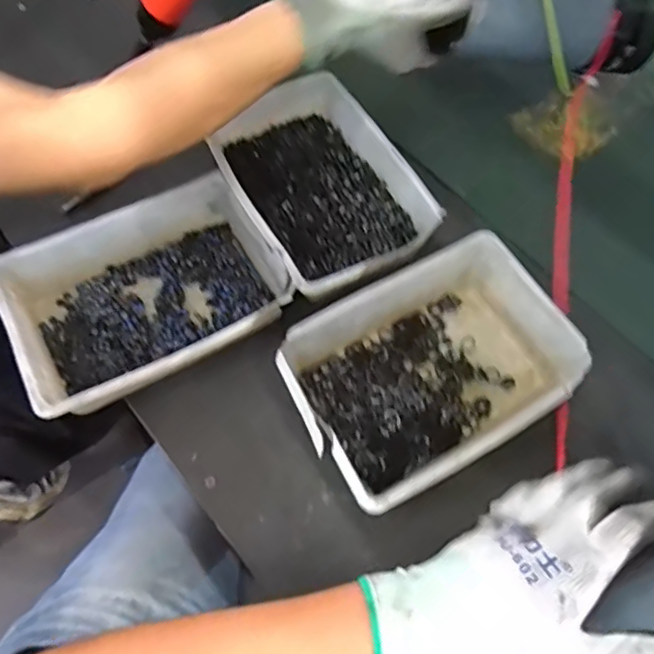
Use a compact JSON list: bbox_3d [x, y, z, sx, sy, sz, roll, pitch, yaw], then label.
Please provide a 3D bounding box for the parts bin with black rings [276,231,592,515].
[{"bbox_3d":[0.076,0.034,0.446,0.203,0.055,0.143,-28,66,-16],"label":"parts bin with black rings"}]

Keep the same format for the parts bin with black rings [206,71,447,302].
[{"bbox_3d":[-0.005,-0.124,0.526,0.152,0.048,0.208,-29,66,-17],"label":"parts bin with black rings"}]

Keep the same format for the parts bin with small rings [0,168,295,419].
[{"bbox_3d":[-0.140,-0.024,0.466,0.195,0.052,0.141,-28,66,-16],"label":"parts bin with small rings"}]

